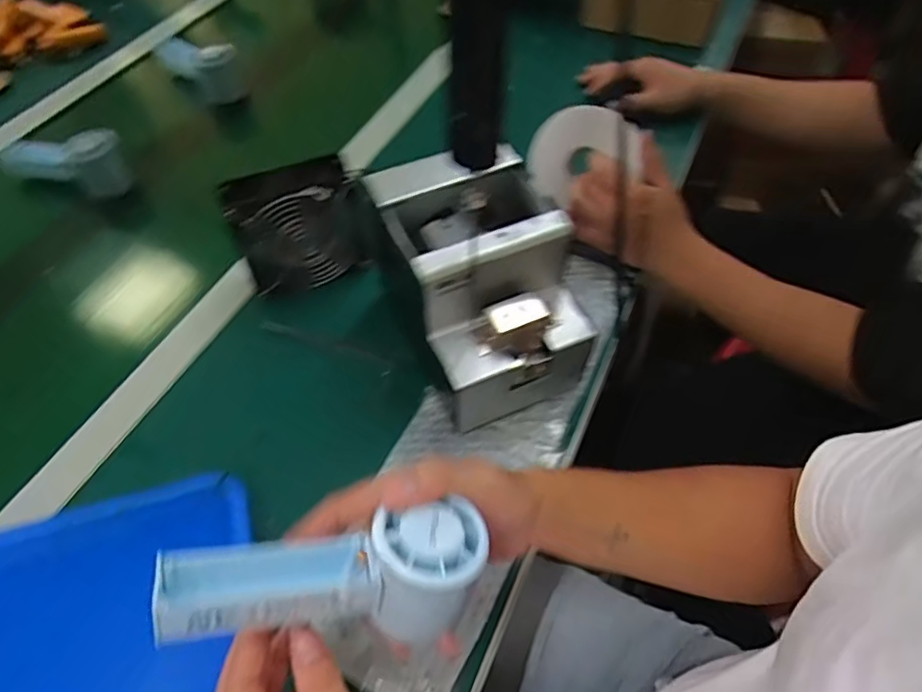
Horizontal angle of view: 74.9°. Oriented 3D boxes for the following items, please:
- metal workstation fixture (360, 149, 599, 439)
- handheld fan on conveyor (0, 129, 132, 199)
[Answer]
[{"bbox_3d":[0.022,-0.046,0.505,0.131,0.157,0.162,-22,56,-13],"label":"metal workstation fixture"},{"bbox_3d":[-0.462,-0.211,0.708,0.155,0.070,0.041,6,54,6],"label":"handheld fan on conveyor"}]

